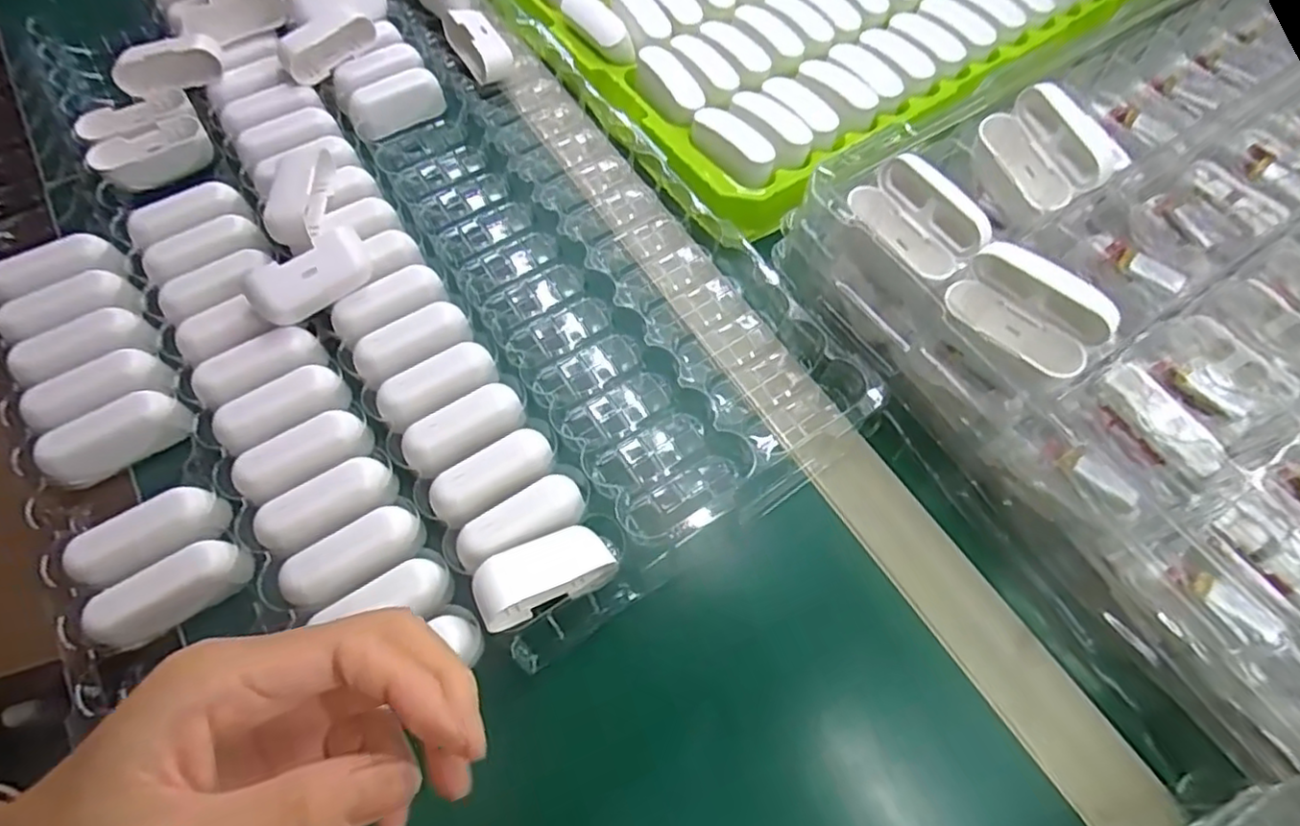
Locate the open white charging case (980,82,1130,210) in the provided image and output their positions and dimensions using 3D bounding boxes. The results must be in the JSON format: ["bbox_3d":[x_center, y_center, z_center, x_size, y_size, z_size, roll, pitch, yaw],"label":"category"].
[{"bbox_3d":[0.206,-0.140,0.347,0.038,0.036,0.067,-11,64,-7],"label":"open white charging case"}]

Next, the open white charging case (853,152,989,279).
[{"bbox_3d":[0.133,-0.095,0.327,0.035,0.030,0.063,-31,68,-16],"label":"open white charging case"}]

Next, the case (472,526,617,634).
[{"bbox_3d":[-0.050,0.073,0.296,0.063,0.021,0.029,-16,62,-33],"label":"case"}]

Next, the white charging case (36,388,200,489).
[{"bbox_3d":[-0.268,0.012,0.332,0.066,0.029,0.023,-26,66,-13],"label":"white charging case"}]

